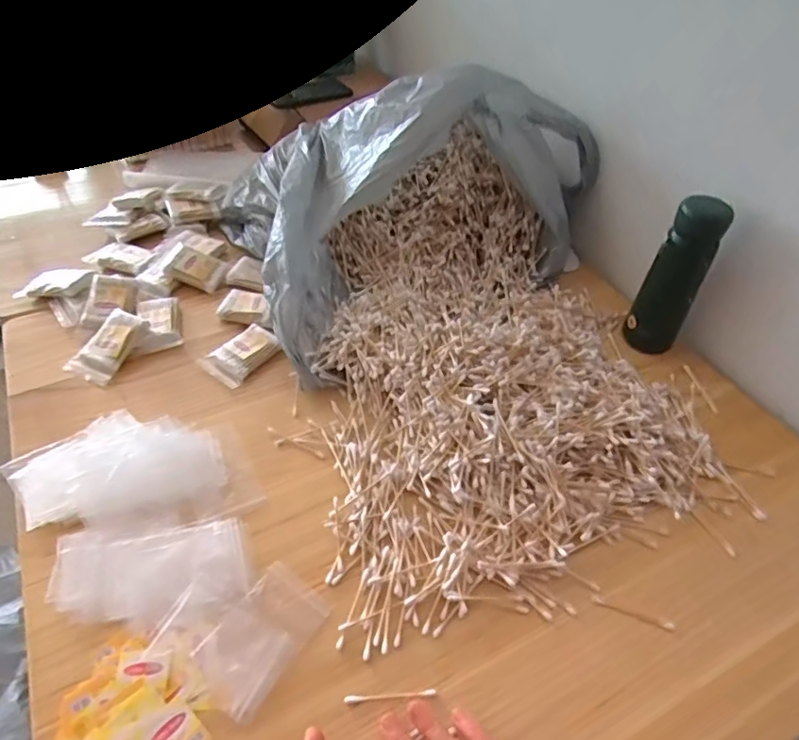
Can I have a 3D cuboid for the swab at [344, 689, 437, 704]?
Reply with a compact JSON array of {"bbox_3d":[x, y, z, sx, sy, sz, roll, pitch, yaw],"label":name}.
[{"bbox_3d":[-0.006,0.246,0.431,0.069,0.006,0.006,-2,49,-4],"label":"swab"}]

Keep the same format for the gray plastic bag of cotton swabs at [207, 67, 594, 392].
[{"bbox_3d":[-0.015,-0.227,0.731,0.446,0.176,0.384,-31,57,-25],"label":"gray plastic bag of cotton swabs"}]

